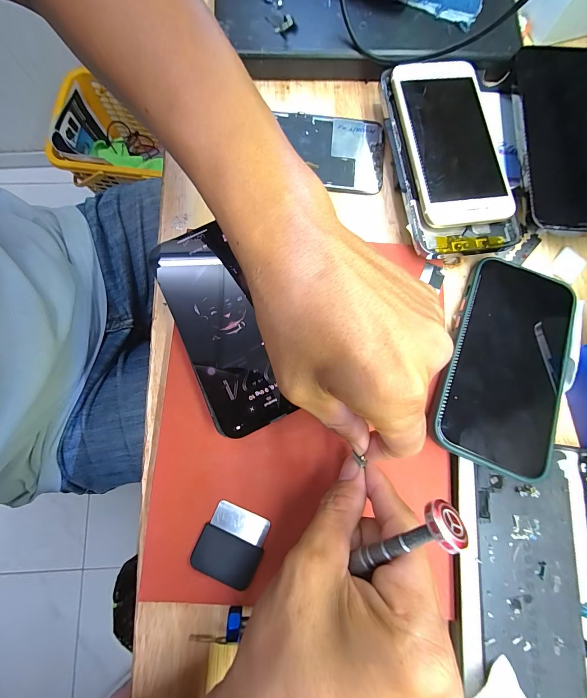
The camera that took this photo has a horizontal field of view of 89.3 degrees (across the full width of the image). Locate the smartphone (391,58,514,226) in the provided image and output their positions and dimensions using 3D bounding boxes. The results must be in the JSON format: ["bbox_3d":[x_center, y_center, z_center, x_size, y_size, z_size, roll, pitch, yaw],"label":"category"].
[{"bbox_3d":[0.115,-0.152,0.217,0.063,0.006,0.132,-9,80,-2],"label":"smartphone"}]

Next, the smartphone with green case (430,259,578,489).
[{"bbox_3d":[0.147,0.008,0.202,0.078,0.016,0.145,24,80,4],"label":"smartphone with green case"}]

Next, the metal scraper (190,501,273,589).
[{"bbox_3d":[-0.039,0.123,0.186,0.040,0.004,0.041,24,80,4],"label":"metal scraper"}]

